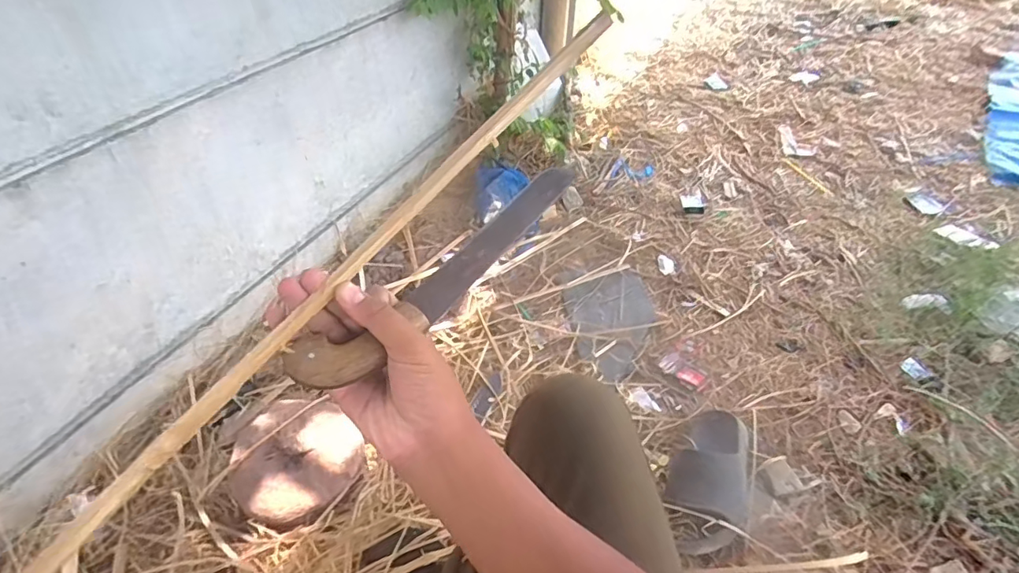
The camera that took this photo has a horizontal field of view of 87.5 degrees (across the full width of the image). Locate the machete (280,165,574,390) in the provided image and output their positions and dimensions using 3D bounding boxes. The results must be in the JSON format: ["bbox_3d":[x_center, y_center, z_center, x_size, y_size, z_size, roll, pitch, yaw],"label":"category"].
[{"bbox_3d":[-0.040,-0.024,0.436,0.046,0.023,0.313,27,49,27],"label":"machete"}]

